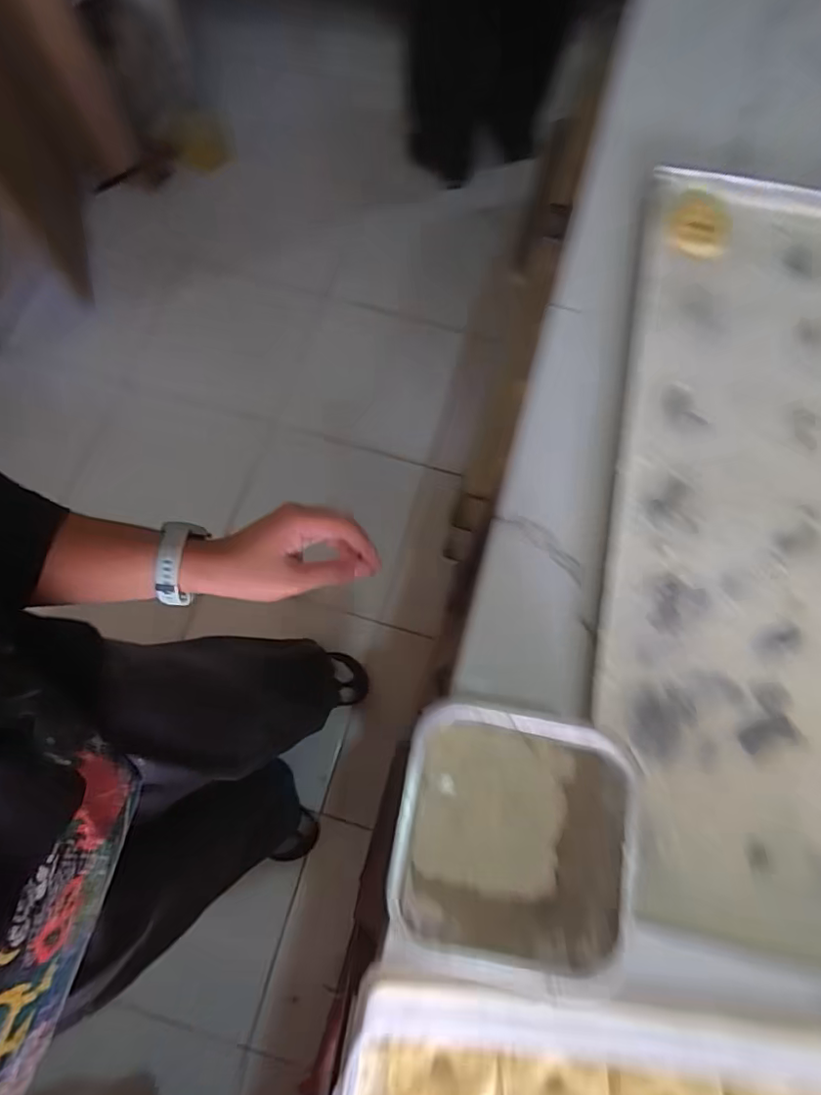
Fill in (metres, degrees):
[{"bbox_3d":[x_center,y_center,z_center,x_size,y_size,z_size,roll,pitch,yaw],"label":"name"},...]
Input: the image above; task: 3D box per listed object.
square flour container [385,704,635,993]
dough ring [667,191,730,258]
[{"bbox_3d":[0.053,0.155,0.313,0.115,0.086,0.109,11,73,2],"label":"square flour container"},{"bbox_3d":[0.257,-0.286,0.482,0.055,0.010,0.060,0,73,-2],"label":"dough ring"}]

